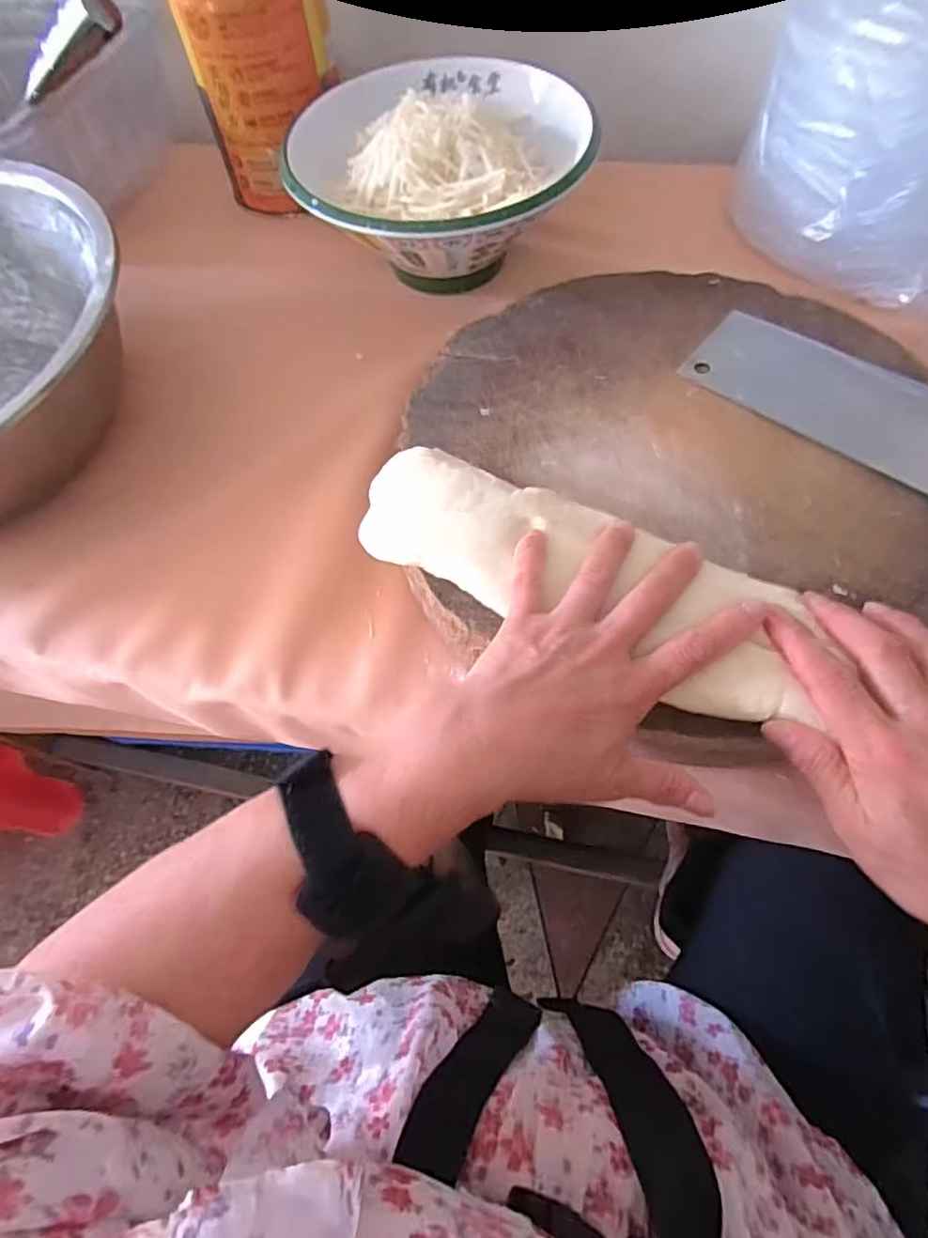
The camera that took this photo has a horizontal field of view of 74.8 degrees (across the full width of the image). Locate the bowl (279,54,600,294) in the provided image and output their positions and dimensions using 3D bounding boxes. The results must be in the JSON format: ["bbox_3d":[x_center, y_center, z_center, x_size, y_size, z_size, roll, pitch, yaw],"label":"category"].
[{"bbox_3d":[-0.025,-0.348,0.496,0.218,0.109,0.230,-1,63,3],"label":"bowl"}]

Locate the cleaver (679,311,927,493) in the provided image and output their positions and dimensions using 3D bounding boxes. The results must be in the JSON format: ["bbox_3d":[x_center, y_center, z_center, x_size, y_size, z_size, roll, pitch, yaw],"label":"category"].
[{"bbox_3d":[0.274,-0.111,0.362,0.286,0.024,0.076,41,73,21],"label":"cleaver"}]

